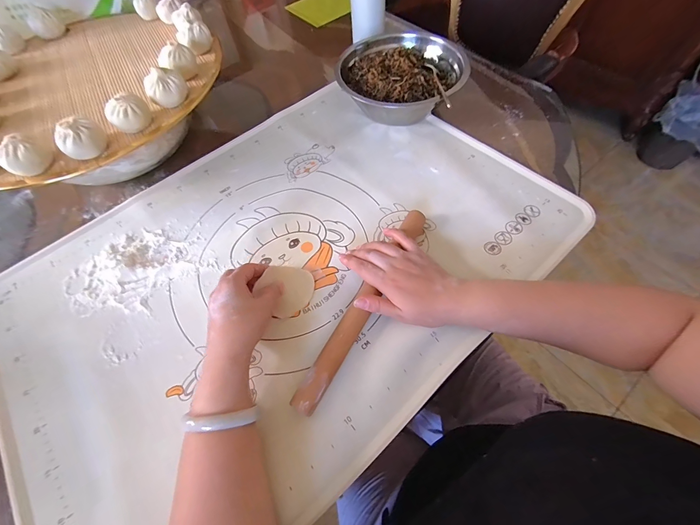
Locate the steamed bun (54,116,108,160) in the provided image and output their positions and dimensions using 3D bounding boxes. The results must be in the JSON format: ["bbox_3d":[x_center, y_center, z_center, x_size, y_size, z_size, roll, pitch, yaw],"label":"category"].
[{"bbox_3d":[-0.304,-0.140,0.347,0.039,0.033,0.039,3,62,5],"label":"steamed bun"}]

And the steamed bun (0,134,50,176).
[{"bbox_3d":[-0.359,-0.116,0.334,0.033,0.032,0.038,28,67,18],"label":"steamed bun"}]

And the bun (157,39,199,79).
[{"bbox_3d":[-0.230,-0.269,0.407,0.039,0.034,0.041,13,63,10],"label":"bun"}]

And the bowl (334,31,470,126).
[{"bbox_3d":[0.077,-0.311,0.522,0.195,0.080,0.185,-2,61,3],"label":"bowl"}]

